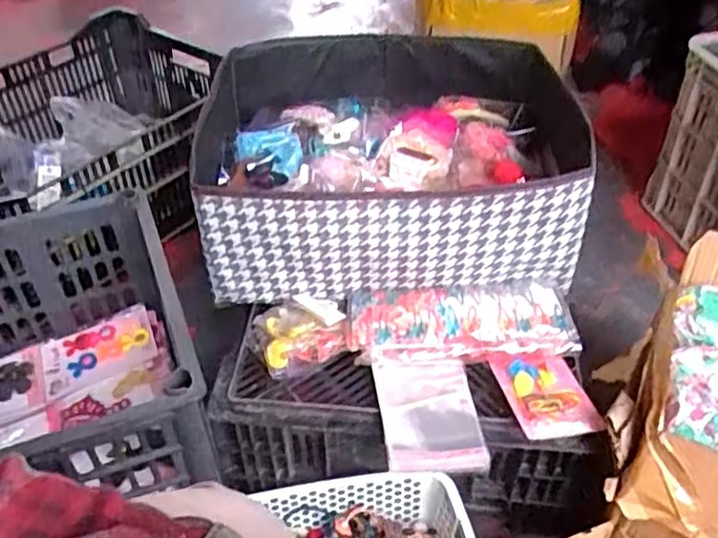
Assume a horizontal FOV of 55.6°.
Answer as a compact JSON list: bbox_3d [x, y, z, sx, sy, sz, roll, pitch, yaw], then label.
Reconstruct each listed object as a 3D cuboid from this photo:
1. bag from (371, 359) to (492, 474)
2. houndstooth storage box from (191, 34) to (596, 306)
[{"bbox_3d":[0.067,0.141,0.668,0.098,0.039,0.127,-3,42,-1],"label":"bag"},{"bbox_3d":[0.031,-0.143,0.821,0.402,0.158,0.375,0,42,1],"label":"houndstooth storage box"}]

